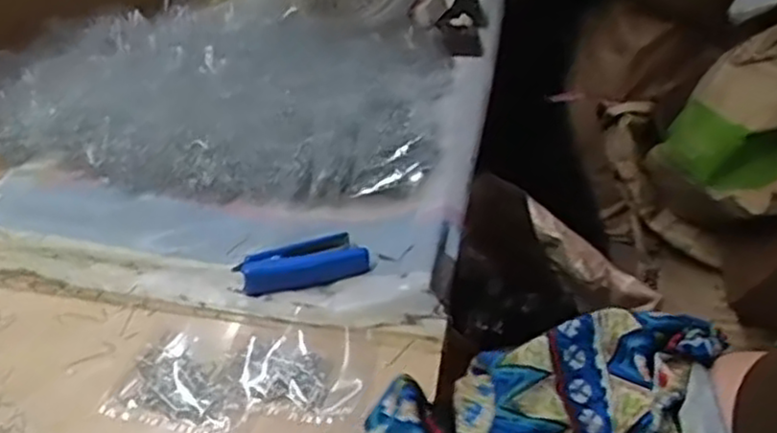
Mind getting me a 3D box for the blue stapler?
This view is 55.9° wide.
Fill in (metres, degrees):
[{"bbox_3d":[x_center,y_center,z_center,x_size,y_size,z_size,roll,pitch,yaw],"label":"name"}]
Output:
[{"bbox_3d":[-0.070,0.035,0.594,0.102,0.019,0.051,-14,41,-25],"label":"blue stapler"}]

